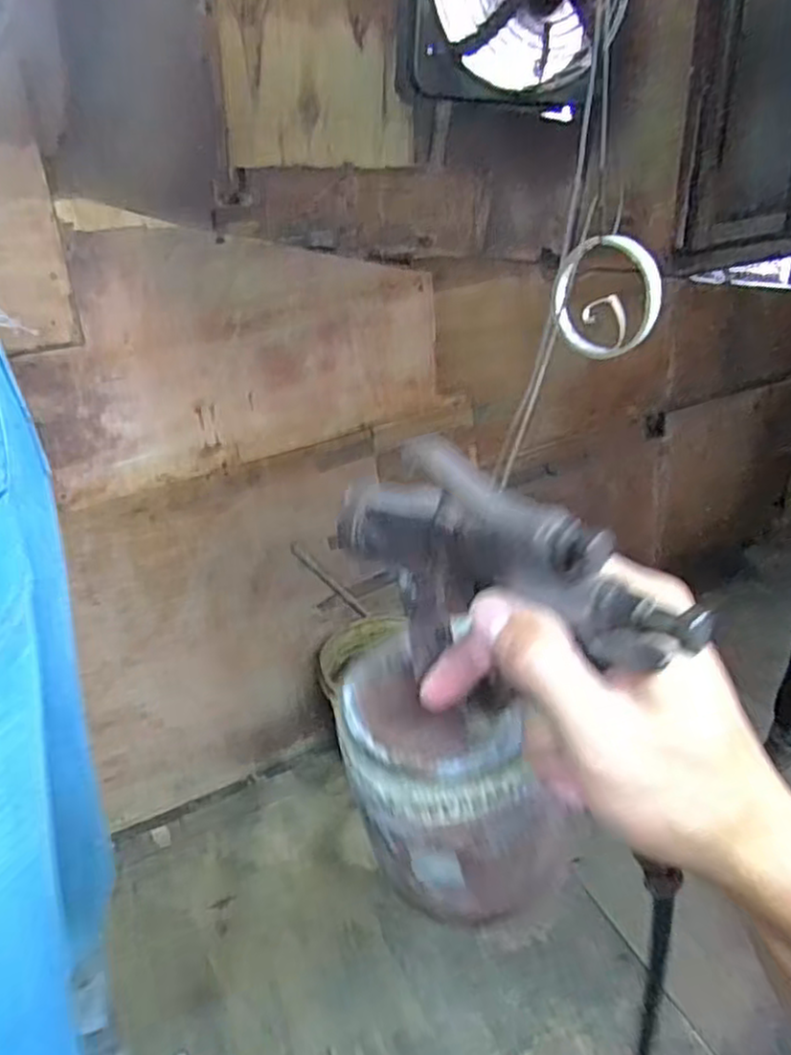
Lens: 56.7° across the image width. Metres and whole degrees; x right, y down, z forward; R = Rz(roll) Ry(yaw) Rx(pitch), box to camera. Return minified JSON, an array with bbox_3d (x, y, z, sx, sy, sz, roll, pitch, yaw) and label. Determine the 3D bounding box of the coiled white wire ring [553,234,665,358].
[{"bbox_3d":[0.148,-0.165,0.533,0.087,0.084,0.028,11,32,42],"label":"coiled white wire ring"}]

